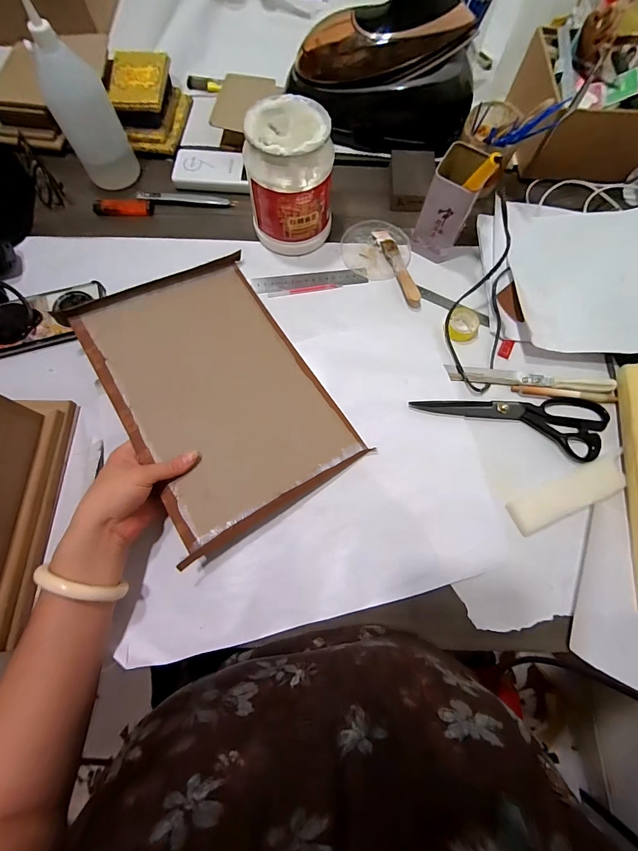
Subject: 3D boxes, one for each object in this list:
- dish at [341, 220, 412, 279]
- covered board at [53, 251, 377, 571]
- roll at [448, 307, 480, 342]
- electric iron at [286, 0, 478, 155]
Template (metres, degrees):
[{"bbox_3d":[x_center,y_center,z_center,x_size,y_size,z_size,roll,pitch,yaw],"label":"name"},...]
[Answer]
[{"bbox_3d":[0.086,-0.263,0.523,0.101,0.012,0.097,1,73,-2],"label":"dish"},{"bbox_3d":[-0.122,-0.053,0.428,0.225,0.020,0.340,-28,77,-22],"label":"covered board"},{"bbox_3d":[0.195,-0.136,0.475,0.041,0.016,0.048,39,75,10],"label":"roll"},{"bbox_3d":[0.091,-0.528,0.509,0.287,0.190,0.127,18,73,4],"label":"electric iron"}]

